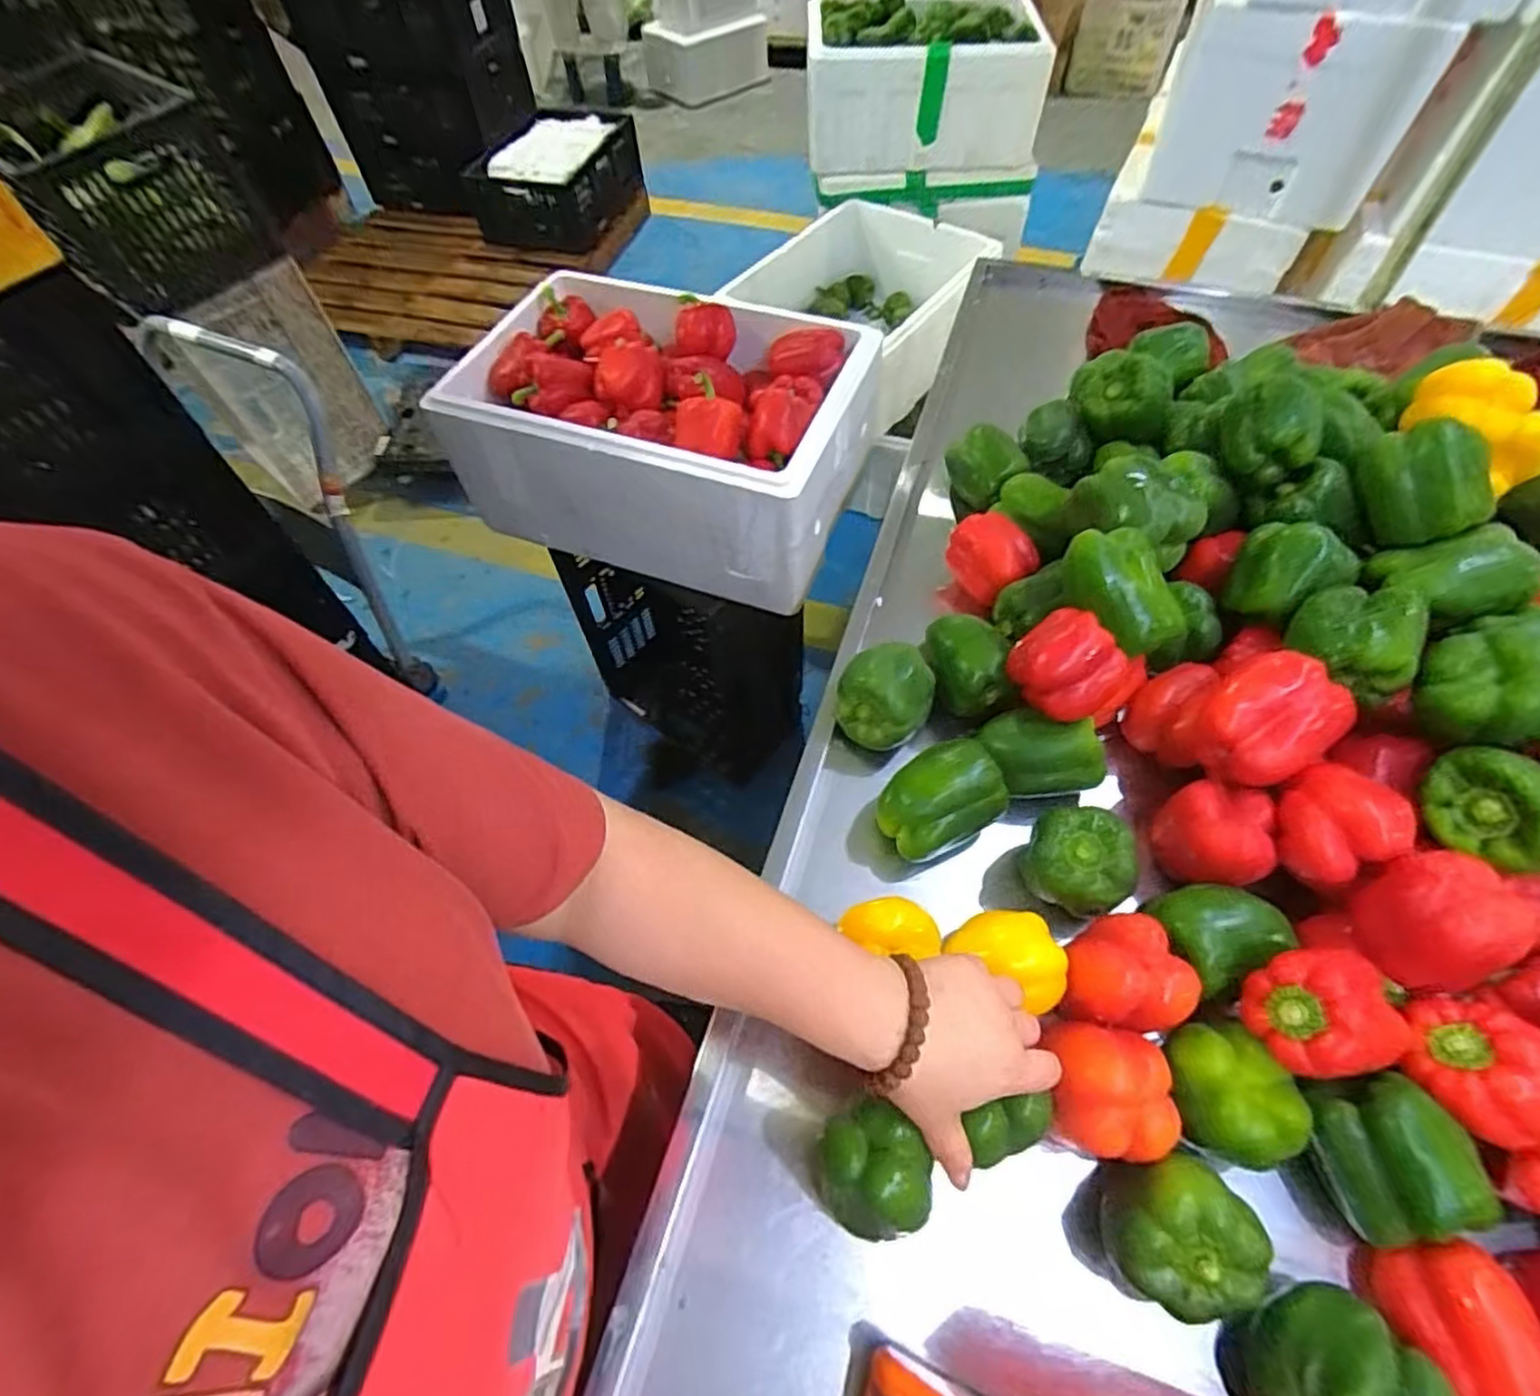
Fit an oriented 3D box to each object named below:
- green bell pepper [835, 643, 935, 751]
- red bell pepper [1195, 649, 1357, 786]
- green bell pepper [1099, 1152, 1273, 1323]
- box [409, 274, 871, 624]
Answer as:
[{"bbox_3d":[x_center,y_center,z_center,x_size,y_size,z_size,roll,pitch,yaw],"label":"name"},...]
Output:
[{"bbox_3d":[0.104,-0.002,0.633,0.077,0.063,0.075,-1,58,2],"label":"green bell pepper"},{"bbox_3d":[0.380,0.017,0.539,0.086,0.068,0.080,-1,58,2],"label":"red bell pepper"},{"bbox_3d":[0.243,0.322,0.424,0.078,0.069,0.074,-1,58,2],"label":"green bell pepper"},{"bbox_3d":[-0.148,-0.388,1.023,0.546,0.227,0.367,20,61,14],"label":"box"}]

